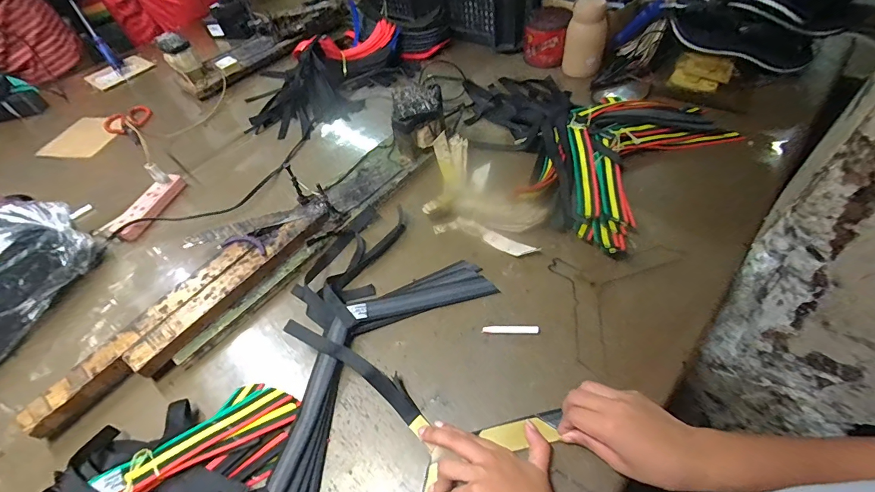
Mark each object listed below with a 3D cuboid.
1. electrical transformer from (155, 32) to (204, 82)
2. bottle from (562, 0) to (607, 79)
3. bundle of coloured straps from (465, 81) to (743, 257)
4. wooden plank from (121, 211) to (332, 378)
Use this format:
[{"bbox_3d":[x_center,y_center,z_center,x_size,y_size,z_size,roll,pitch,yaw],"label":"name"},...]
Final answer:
[{"bbox_3d":[-0.632,-0.465,0.978,0.068,0.096,0.072,-33,58,-19],"label":"electrical transformer"},{"bbox_3d":[0.297,-0.415,0.791,0.076,0.128,0.067,10,54,16],"label":"bottle"},{"bbox_3d":[0.250,-0.209,0.701,0.371,0.059,0.464,-30,54,-14],"label":"bundle of coloured straps"},{"bbox_3d":[-0.281,0.048,0.556,0.047,0.018,0.301,28,61,27],"label":"wooden plank"}]

